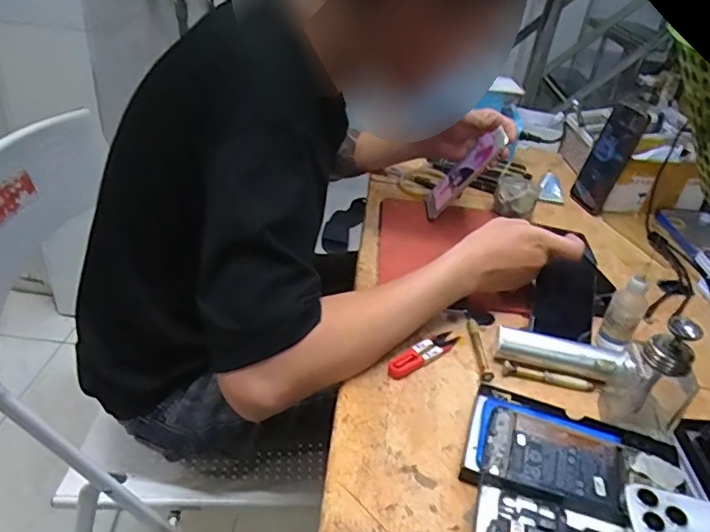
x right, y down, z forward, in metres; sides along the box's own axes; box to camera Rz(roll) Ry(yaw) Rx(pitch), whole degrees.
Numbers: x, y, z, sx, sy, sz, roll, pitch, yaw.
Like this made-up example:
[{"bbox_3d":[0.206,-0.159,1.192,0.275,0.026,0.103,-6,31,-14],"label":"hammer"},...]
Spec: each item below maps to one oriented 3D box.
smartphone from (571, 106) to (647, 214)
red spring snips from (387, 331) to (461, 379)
[{"bbox_3d":[0.396,-0.170,0.860,0.016,0.164,0.079,4,31,-22],"label":"smartphone"},{"bbox_3d":[0.071,0.089,0.559,0.097,0.009,0.025,-23,44,-37],"label":"red spring snips"}]

